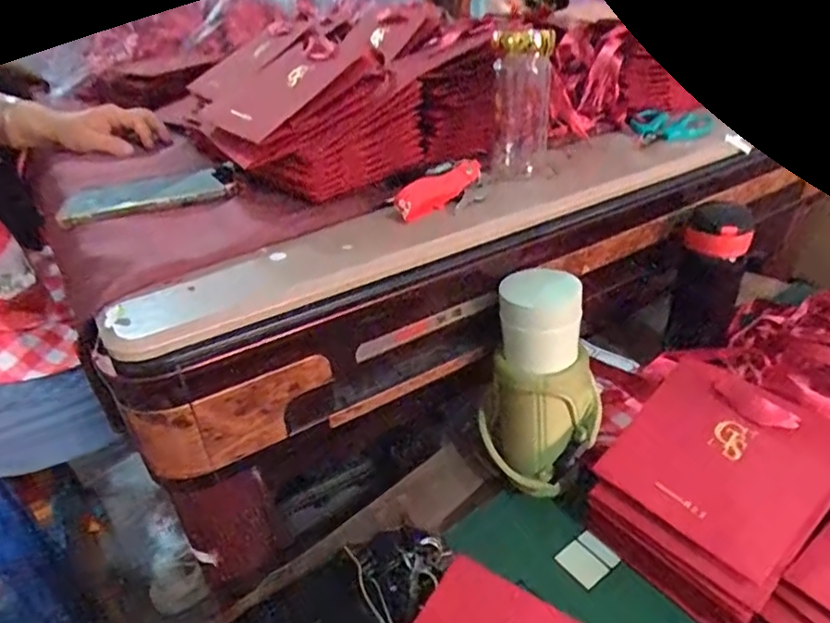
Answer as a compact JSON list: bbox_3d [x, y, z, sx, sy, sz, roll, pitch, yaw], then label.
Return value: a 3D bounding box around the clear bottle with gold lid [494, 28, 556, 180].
[{"bbox_3d":[0.106,-0.206,0.553,0.052,0.122,0.060,13,36,24],"label":"clear bottle with gold lid"}]

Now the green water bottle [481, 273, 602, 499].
[{"bbox_3d":[0.111,0.070,0.516,0.081,0.199,0.102,-22,37,-27],"label":"green water bottle"}]

